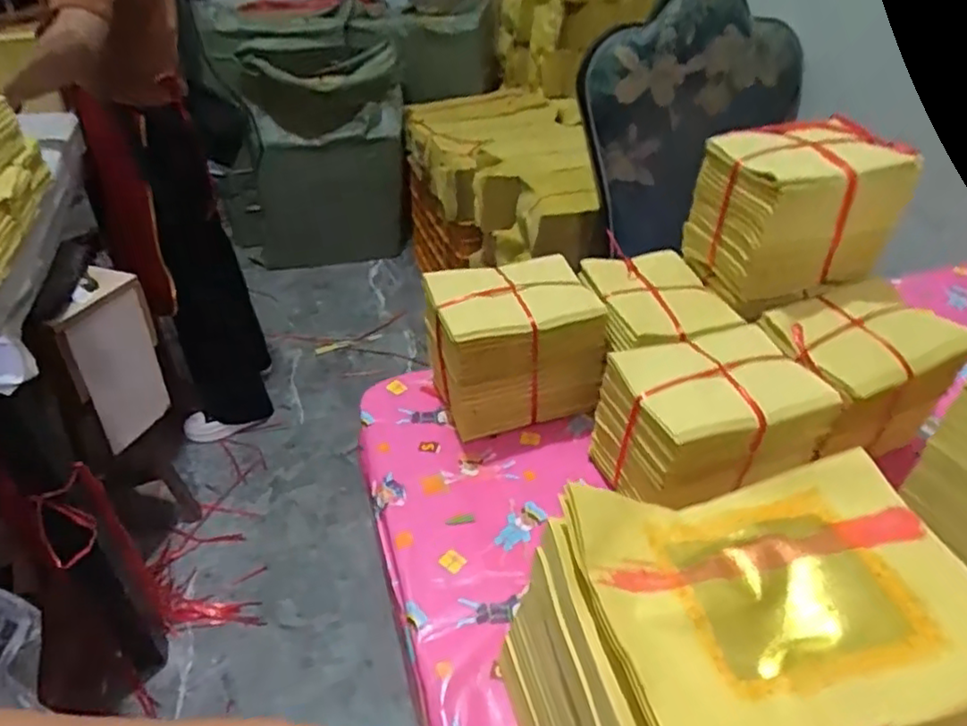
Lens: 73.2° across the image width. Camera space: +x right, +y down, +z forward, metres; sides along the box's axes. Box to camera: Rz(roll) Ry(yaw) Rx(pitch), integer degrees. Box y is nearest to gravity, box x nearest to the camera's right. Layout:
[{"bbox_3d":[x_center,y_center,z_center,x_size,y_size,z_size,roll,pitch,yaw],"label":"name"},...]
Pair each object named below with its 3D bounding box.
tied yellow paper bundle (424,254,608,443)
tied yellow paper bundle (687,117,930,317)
[{"bbox_3d":[0.033,-0.015,0.699,0.165,0.150,0.113,-11,38,-13],"label":"tied yellow paper bundle"},{"bbox_3d":[0.318,-0.156,0.674,0.159,0.143,0.124,-12,38,-15],"label":"tied yellow paper bundle"}]

